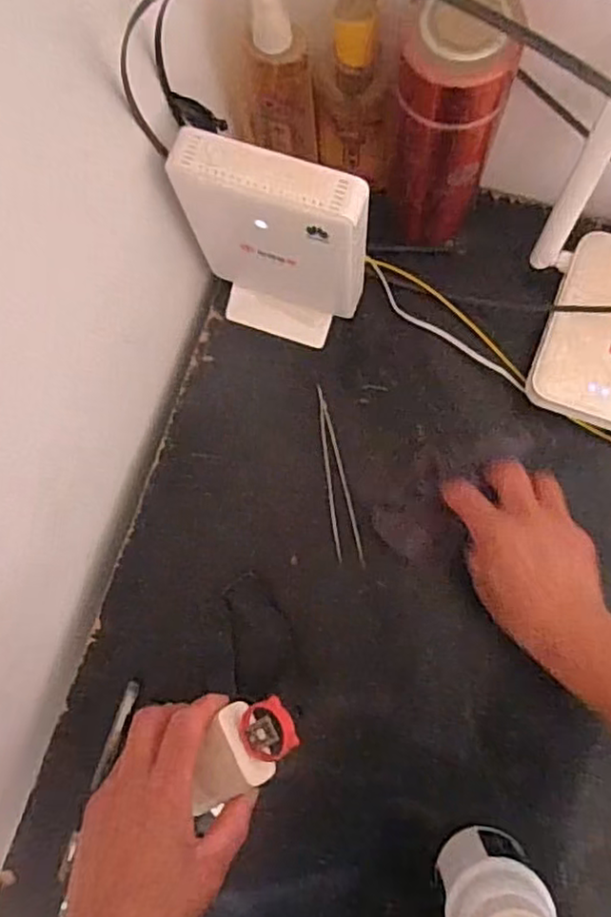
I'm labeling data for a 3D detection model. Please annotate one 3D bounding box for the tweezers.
[{"bbox_3d":[0.022,0.013,0.514,0.020,0.006,0.143,-12,82,4],"label":"tweezers"}]

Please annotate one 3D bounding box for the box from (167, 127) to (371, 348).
[{"bbox_3d":[-0.022,-0.139,0.452,0.126,0.177,0.057,19,86,8],"label":"box"}]

